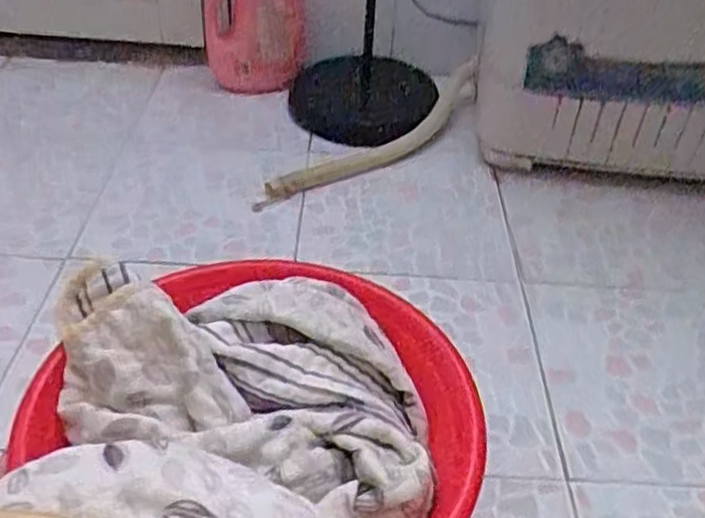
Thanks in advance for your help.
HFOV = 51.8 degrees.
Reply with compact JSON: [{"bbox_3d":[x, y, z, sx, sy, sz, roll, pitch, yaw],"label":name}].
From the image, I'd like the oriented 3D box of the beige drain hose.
[{"bbox_3d":[0.035,-0.203,1.146,0.460,0.123,0.048,-25,47,-29],"label":"beige drain hose"}]

